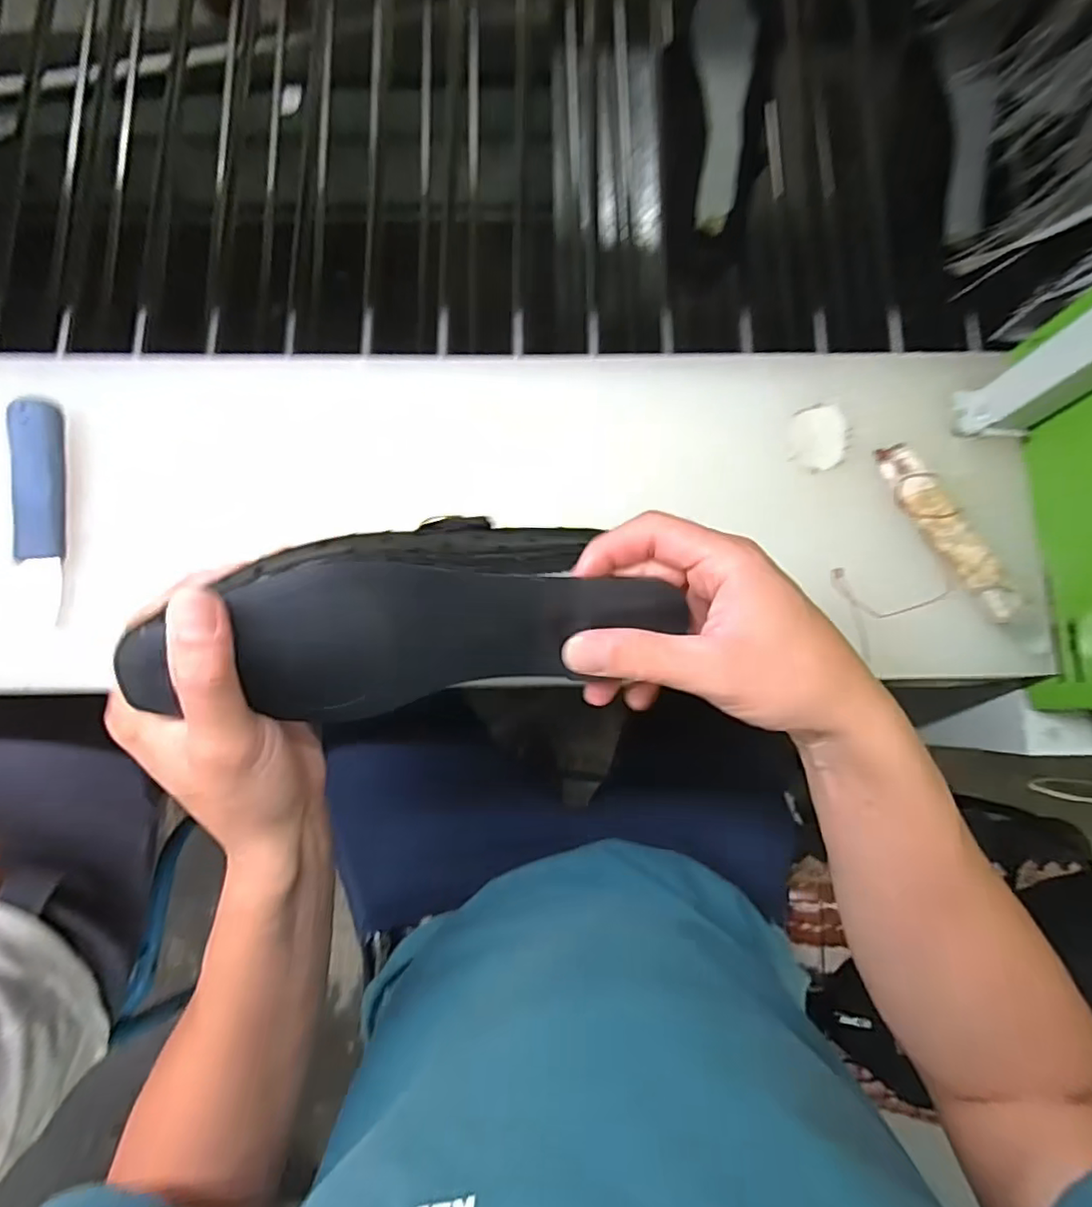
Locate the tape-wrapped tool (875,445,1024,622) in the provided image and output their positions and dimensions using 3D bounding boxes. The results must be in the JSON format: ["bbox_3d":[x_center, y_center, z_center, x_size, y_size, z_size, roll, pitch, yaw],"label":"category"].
[{"bbox_3d":[0.273,-0.050,0.413,0.027,0.010,0.136,-32,82,-4],"label":"tape-wrapped tool"}]

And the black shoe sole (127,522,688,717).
[{"bbox_3d":[-0.058,0.003,0.288,0.245,0.036,0.084,-8,81,-18],"label":"black shoe sole"}]

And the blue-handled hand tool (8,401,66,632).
[{"bbox_3d":[-0.344,-0.065,0.413,0.024,0.018,0.151,-6,81,0],"label":"blue-handled hand tool"}]

